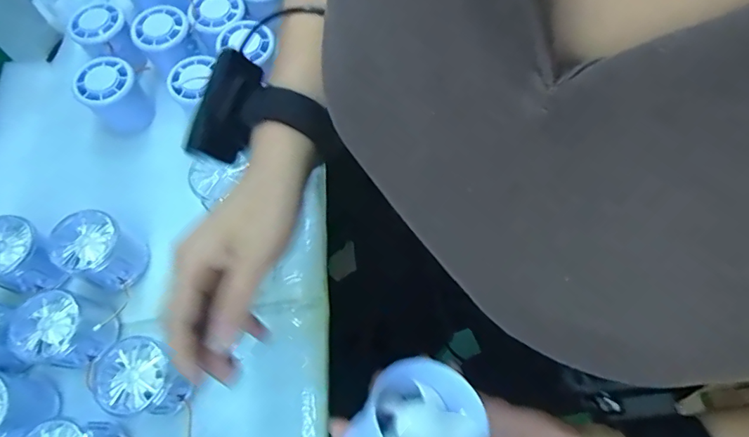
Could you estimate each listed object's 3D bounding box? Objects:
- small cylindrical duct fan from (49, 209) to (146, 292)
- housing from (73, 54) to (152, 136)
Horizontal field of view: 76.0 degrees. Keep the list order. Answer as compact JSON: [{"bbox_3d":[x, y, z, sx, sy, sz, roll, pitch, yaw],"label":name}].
[{"bbox_3d":[-0.234,0.029,0.413,0.055,0.058,0.051,30,71,13],"label":"small cylindrical duct fan"},{"bbox_3d":[-0.254,-0.120,0.472,0.052,0.056,0.055,0,67,1],"label":"housing"}]

